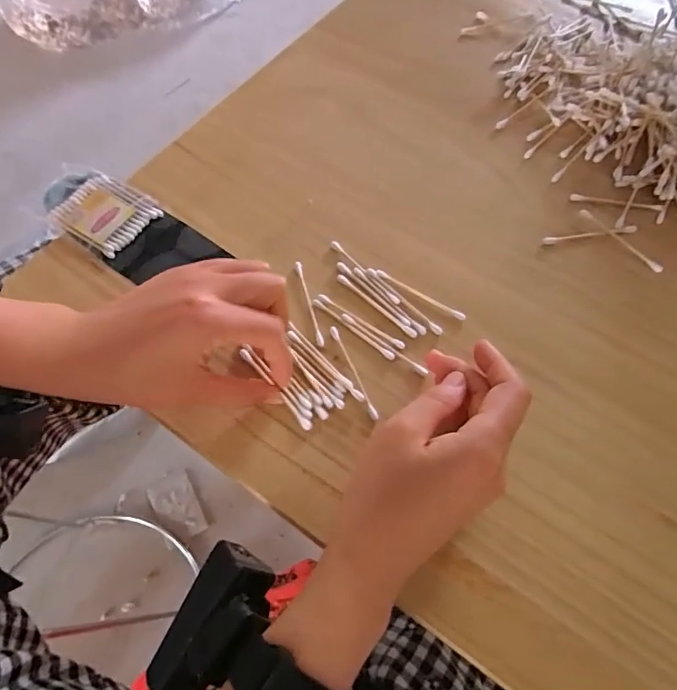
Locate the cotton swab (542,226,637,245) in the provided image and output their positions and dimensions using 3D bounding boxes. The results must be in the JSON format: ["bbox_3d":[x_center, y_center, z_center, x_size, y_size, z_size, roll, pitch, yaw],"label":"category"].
[{"bbox_3d":[0.189,-0.083,0.366,0.071,0.004,0.007,-8,64,-1],"label":"cotton swab"}]

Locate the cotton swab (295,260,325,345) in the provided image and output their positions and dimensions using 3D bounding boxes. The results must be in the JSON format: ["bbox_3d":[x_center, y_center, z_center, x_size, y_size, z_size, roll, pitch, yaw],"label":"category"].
[{"bbox_3d":[-0.021,-0.029,0.346,0.005,0.005,0.070,-15,65,-4],"label":"cotton swab"}]

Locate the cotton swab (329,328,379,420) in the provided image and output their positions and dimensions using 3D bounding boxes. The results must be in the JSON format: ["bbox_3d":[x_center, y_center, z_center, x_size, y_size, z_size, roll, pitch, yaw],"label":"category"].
[{"bbox_3d":[0.009,0.018,0.320,0.006,0.006,0.072,-21,65,-7],"label":"cotton swab"}]

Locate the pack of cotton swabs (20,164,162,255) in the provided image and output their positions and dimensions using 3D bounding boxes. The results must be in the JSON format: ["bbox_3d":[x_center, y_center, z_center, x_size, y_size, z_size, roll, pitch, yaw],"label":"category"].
[{"bbox_3d":[-0.195,-0.110,0.391,0.098,0.008,0.061,32,68,16],"label":"pack of cotton swabs"}]

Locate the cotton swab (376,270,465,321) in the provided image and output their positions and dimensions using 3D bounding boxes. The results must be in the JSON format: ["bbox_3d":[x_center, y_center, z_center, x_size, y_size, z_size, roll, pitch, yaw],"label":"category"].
[{"bbox_3d":[0.058,-0.037,0.346,0.071,0.004,0.006,31,70,16],"label":"cotton swab"}]

